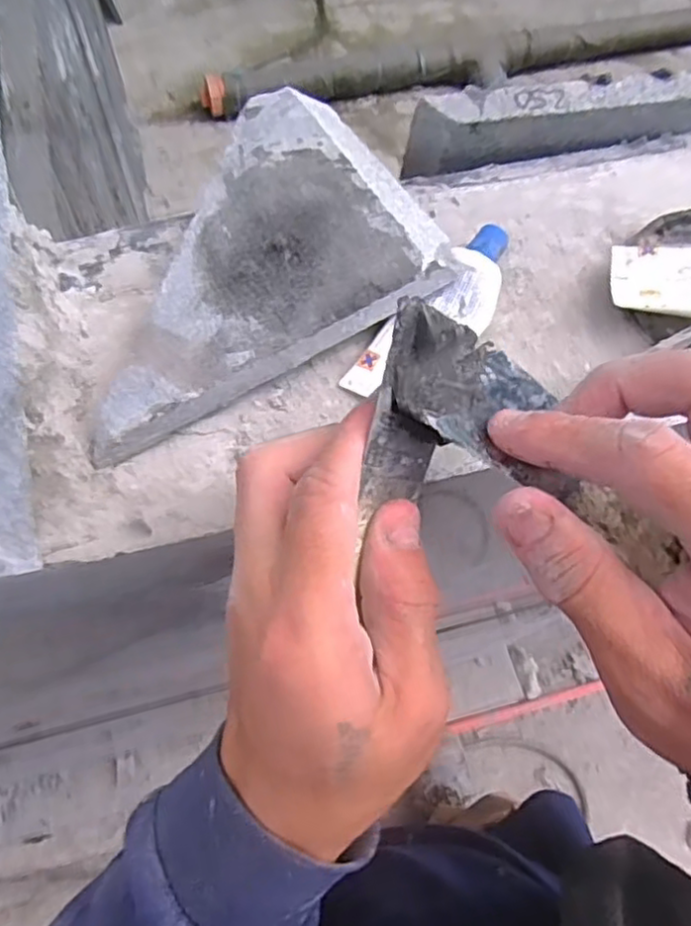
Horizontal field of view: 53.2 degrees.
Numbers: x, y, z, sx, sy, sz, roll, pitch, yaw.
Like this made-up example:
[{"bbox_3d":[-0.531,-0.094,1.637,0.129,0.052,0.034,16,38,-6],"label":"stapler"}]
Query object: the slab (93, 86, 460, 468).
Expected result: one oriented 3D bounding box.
[{"bbox_3d":[-0.056,-0.106,0.331,0.182,0.022,0.145,-28,71,-13],"label":"slab"}]

